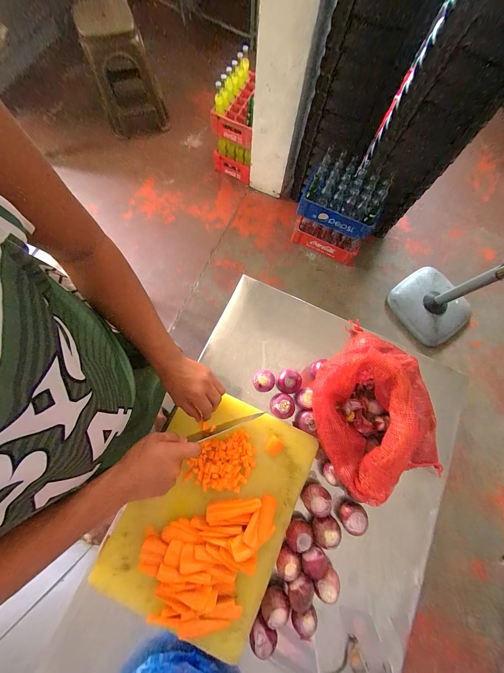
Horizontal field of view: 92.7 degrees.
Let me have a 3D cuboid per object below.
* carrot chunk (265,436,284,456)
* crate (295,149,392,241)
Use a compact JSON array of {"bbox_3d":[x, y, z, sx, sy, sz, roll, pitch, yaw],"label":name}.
[{"bbox_3d":[0.047,0.225,0.493,0.032,0.011,0.032,33,77,5],"label":"carrot chunk"},{"bbox_3d":[0.471,-0.722,1.230,0.395,0.236,0.246,23,76,3],"label":"crate"}]

